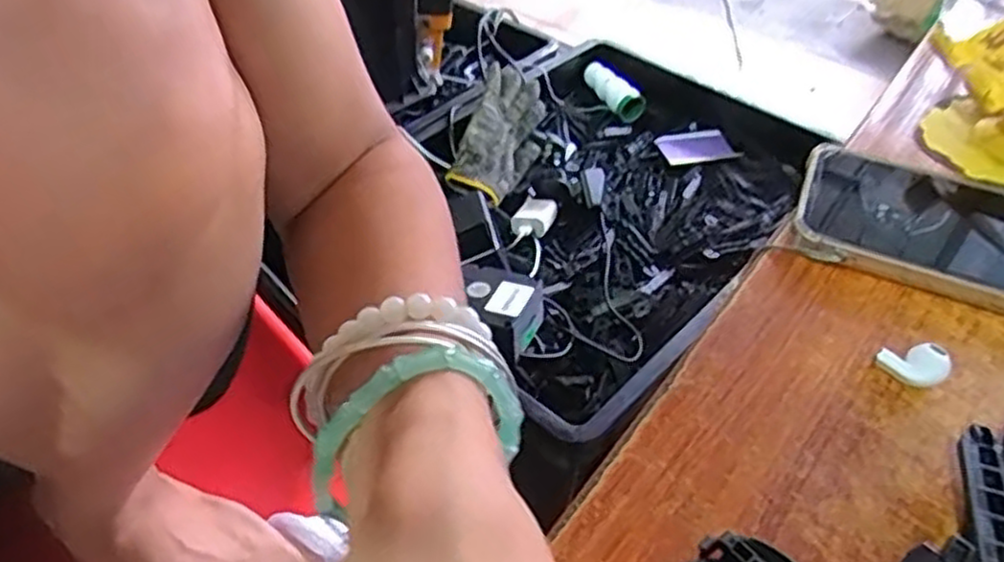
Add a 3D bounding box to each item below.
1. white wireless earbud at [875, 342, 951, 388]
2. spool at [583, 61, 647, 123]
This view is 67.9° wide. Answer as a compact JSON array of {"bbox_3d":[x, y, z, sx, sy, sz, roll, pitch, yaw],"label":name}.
[{"bbox_3d":[0.157,0.031,0.284,0.023,0.018,0.010,36,53,28],"label":"white wireless earbud"},{"bbox_3d":[0.155,-0.267,1.052,0.034,0.033,0.122,-17,48,-20],"label":"spool"}]

